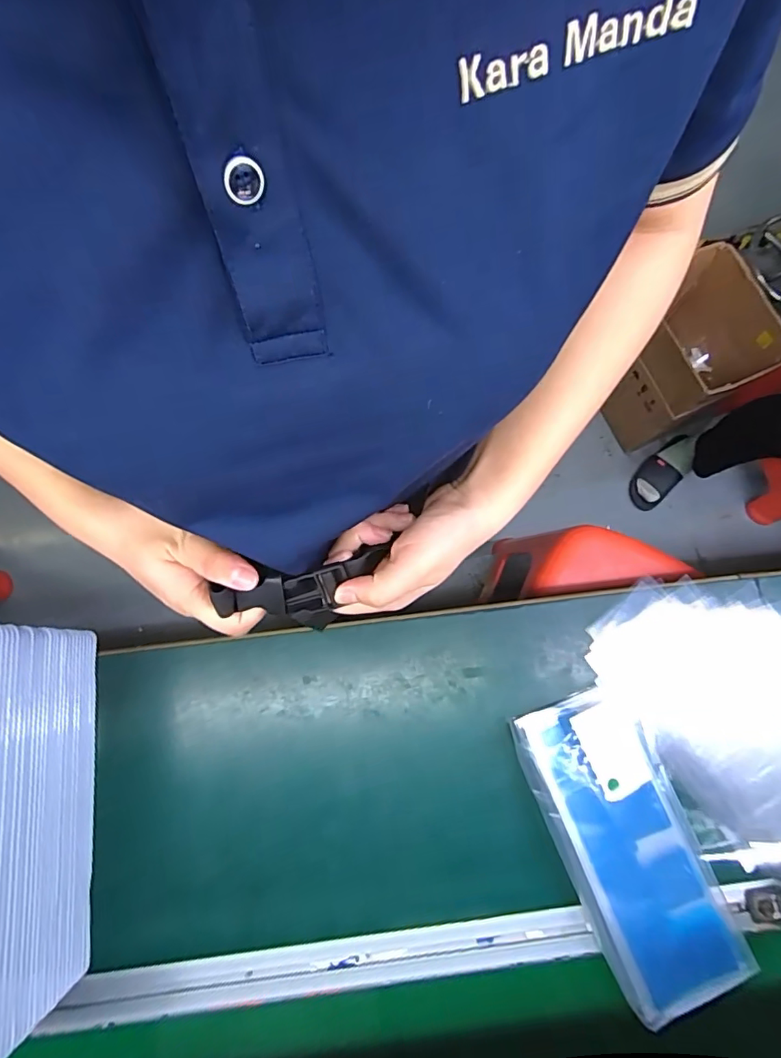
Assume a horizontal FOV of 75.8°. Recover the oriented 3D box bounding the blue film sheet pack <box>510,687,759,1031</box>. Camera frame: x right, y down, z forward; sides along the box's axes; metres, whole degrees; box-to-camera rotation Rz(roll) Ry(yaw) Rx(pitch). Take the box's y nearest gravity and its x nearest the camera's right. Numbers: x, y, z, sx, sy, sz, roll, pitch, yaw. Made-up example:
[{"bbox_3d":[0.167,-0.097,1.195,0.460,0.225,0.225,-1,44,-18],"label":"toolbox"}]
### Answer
[{"bbox_3d":[0.225,0.300,0.486,0.124,0.048,0.267,-22,79,-6],"label":"blue film sheet pack"}]

